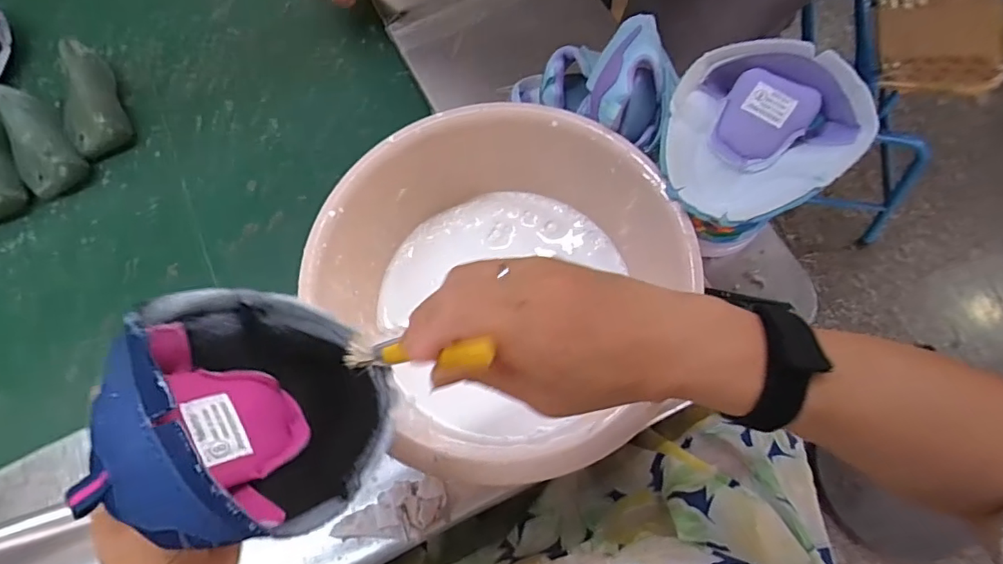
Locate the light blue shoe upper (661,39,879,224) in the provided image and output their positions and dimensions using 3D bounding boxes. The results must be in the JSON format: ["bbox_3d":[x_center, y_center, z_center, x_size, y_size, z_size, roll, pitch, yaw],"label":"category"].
[{"bbox_3d":[0.206,-0.116,0.439,0.146,0.049,0.147,-1,72,3],"label":"light blue shoe upper"}]

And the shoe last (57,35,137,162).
[{"bbox_3d":[-0.511,-0.224,0.675,0.071,0.055,0.148,-30,73,-6],"label":"shoe last"}]

